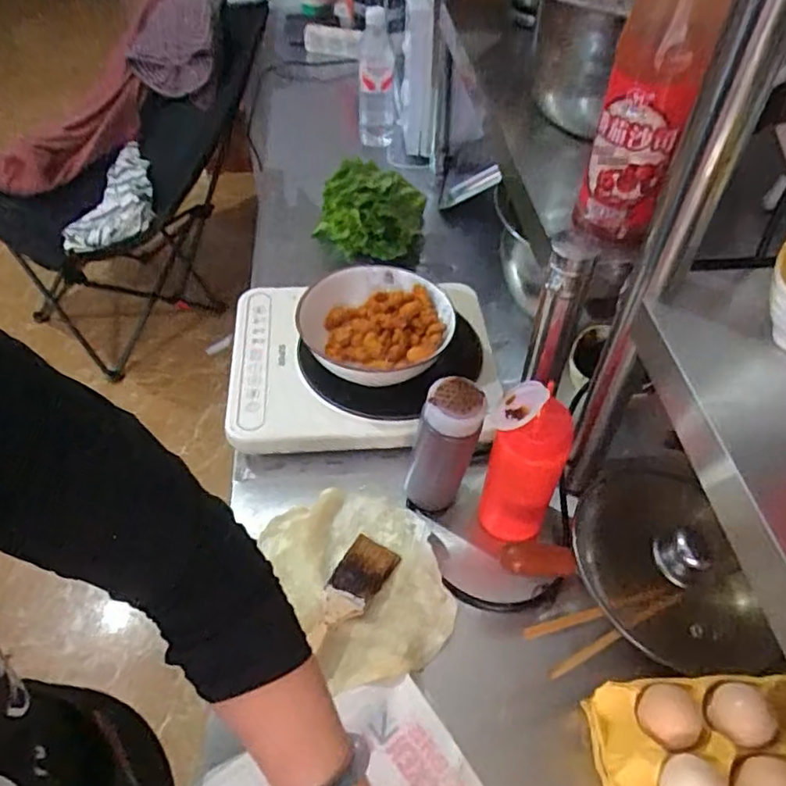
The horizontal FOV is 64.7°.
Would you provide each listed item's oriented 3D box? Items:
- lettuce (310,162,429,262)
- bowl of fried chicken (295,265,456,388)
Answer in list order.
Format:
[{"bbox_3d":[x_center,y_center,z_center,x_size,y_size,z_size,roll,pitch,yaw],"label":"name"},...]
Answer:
[{"bbox_3d":[-0.035,-0.265,0.941,0.165,0.114,0.144,0,49,-2],"label":"lettuce"},{"bbox_3d":[-0.019,-0.072,0.718,0.166,0.051,0.177,1,49,-1],"label":"bowl of fried chicken"}]

